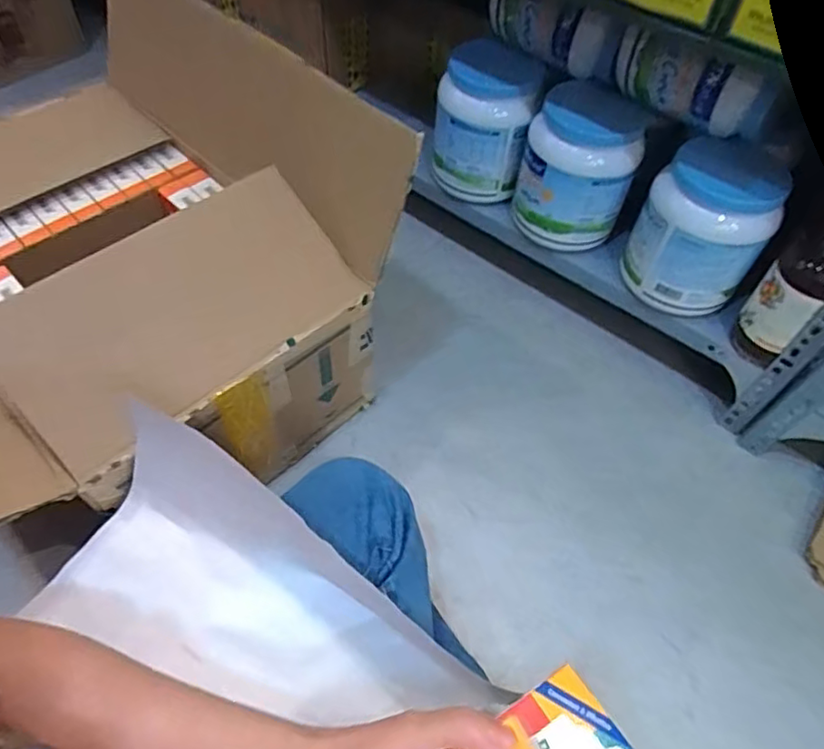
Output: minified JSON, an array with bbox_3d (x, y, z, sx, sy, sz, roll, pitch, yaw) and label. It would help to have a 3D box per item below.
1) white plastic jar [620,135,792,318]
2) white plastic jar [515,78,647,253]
[{"bbox_3d":[0.342,-0.174,0.711,0.146,0.168,0.116,36,61,21],"label":"white plastic jar"},{"bbox_3d":[0.210,-0.260,0.769,0.145,0.167,0.116,25,58,14],"label":"white plastic jar"}]

